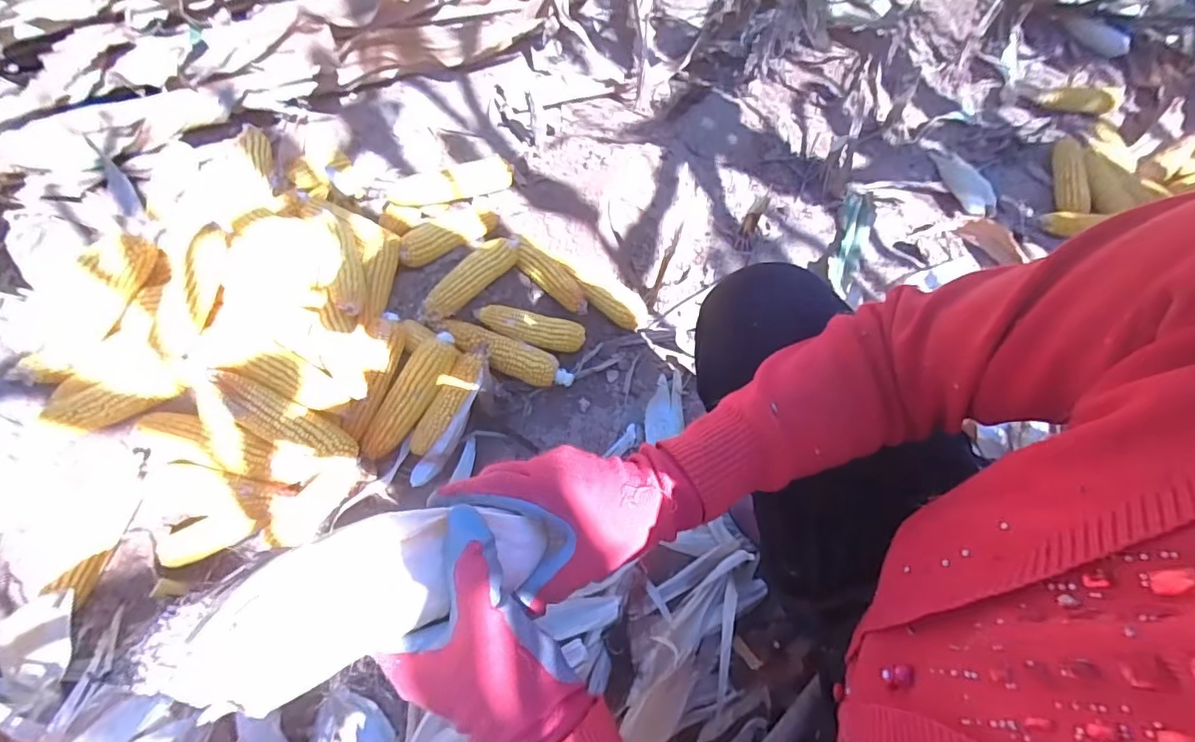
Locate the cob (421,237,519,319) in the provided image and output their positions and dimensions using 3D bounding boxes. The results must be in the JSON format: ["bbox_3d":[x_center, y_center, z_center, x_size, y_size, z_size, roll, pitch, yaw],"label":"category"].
[{"bbox_3d":[-0.188,-0.142,0.831,0.042,0.043,0.186,39,67,19],"label":"cob"}]

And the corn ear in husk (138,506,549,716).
[{"bbox_3d":[-0.100,0.102,0.262,0.176,0.052,0.047,-5,53,-45],"label":"corn ear in husk"}]

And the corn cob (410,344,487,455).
[{"bbox_3d":[-0.201,0.044,0.772,0.045,0.046,0.171,32,89,16],"label":"corn cob"}]

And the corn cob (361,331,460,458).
[{"bbox_3d":[-0.257,0.035,0.752,0.047,0.040,0.196,33,88,17],"label":"corn cob"}]

